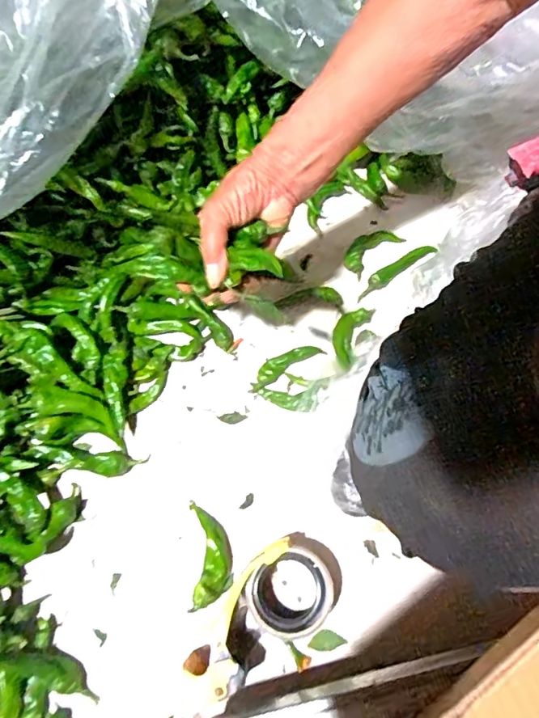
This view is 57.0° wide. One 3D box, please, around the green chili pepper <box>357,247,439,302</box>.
[{"bbox_3d":[0.159,-0.114,0.628,0.118,0.021,0.018,-34,74,-9],"label":"green chili pepper"}]

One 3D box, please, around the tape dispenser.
[{"bbox_3d":[-0.016,0.260,0.502,0.165,0.065,0.083,-37,74,-10],"label":"tape dispenser"}]

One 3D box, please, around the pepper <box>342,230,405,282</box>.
[{"bbox_3d":[0.130,-0.144,0.643,0.085,0.021,0.042,-42,75,-11],"label":"pepper"}]

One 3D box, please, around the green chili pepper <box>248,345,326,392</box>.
[{"bbox_3d":[0.019,0.006,0.601,0.100,0.017,0.026,-27,73,-7],"label":"green chili pepper"}]

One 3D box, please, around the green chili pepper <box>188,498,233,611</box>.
[{"bbox_3d":[-0.063,0.211,0.540,0.042,0.020,0.105,-5,61,-2],"label":"green chili pepper"}]

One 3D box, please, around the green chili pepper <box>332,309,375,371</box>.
[{"bbox_3d":[0.094,-0.028,0.600,0.034,0.028,0.087,25,74,10],"label":"green chili pepper"}]

